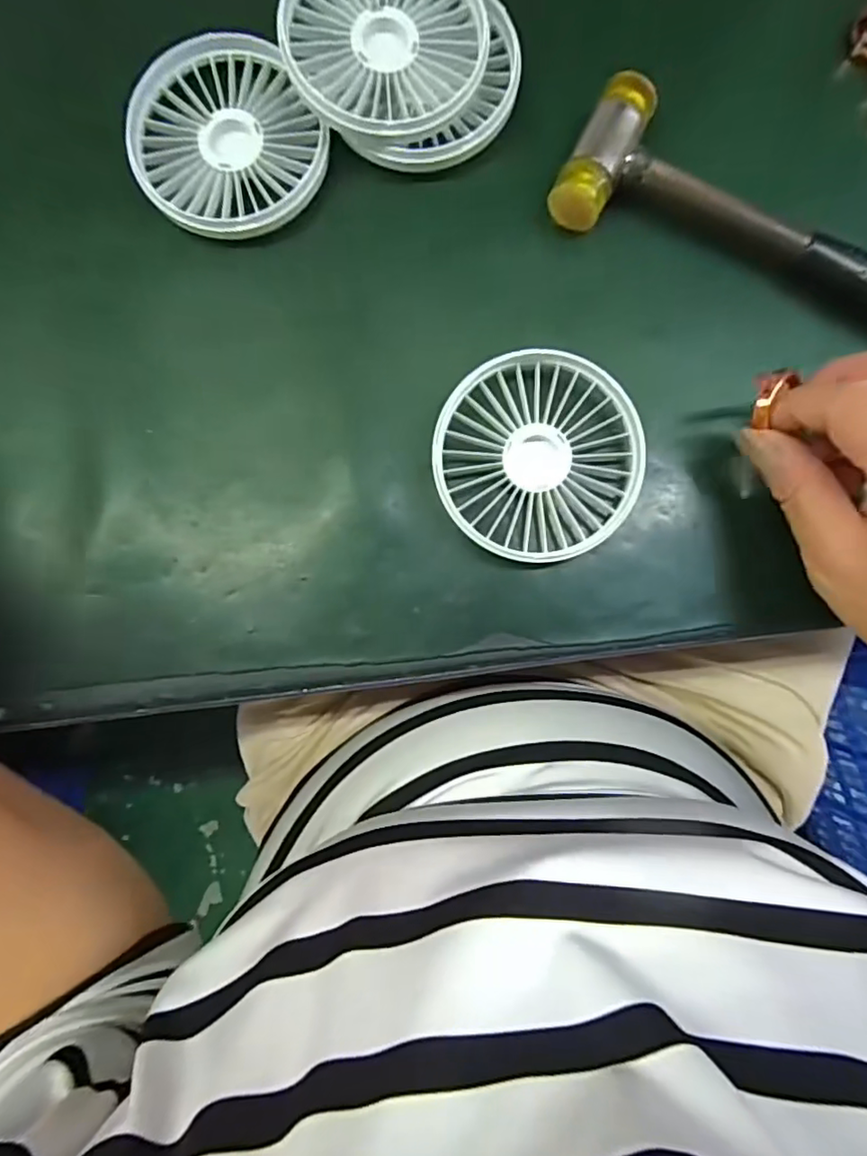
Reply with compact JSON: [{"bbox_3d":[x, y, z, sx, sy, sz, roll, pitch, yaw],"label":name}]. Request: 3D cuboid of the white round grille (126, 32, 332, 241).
[{"bbox_3d":[-0.094,-0.198,0.267,0.082,0.015,0.088,0,86,1],"label":"white round grille"}]

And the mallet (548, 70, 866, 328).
[{"bbox_3d":[0.171,-0.142,0.254,0.235,0.023,0.059,24,87,2],"label":"mallet"}]

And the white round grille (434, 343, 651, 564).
[{"bbox_3d":[0.045,-0.053,0.257,0.085,0.013,0.087,0,86,1],"label":"white round grille"}]

